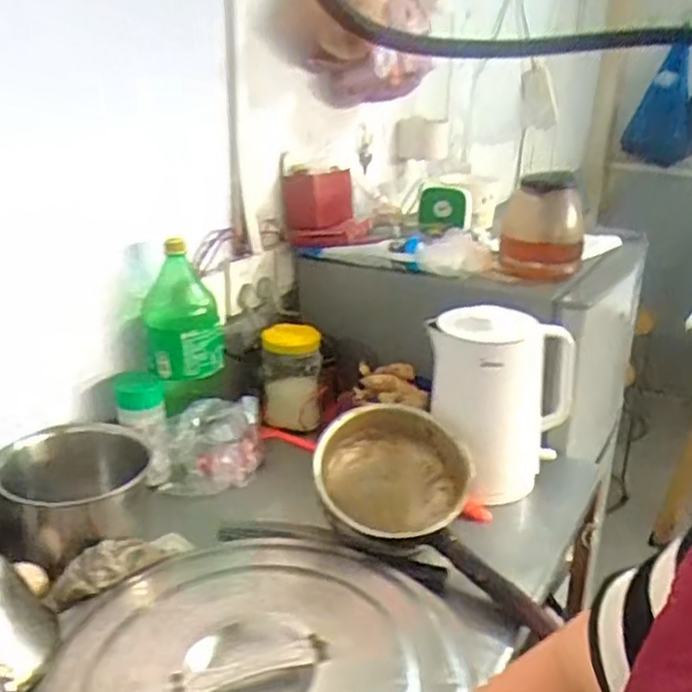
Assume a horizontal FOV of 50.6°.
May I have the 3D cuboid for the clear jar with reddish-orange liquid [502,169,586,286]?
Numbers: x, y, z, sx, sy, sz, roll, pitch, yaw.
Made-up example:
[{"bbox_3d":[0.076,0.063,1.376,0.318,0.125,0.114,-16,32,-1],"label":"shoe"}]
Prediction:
[{"bbox_3d":[0.310,-0.192,1.151,0.120,0.150,0.147,6,21,11],"label":"clear jar with reddish-orange liquid"}]

